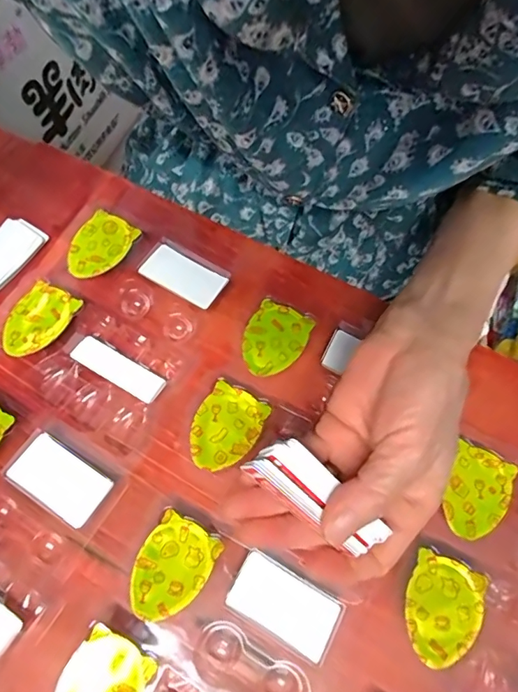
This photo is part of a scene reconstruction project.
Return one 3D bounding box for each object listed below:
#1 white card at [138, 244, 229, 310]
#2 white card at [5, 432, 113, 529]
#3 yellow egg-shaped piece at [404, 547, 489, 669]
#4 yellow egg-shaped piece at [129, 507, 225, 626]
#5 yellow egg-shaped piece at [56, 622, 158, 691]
[{"bbox_3d":[-0.052,-0.048,0.319,0.057,0.004,0.027,30,73,13],"label":"white card"},{"bbox_3d":[-0.116,0.077,0.270,0.055,0.004,0.031,32,68,11],"label":"white card"},{"bbox_3d":[0.096,0.138,0.244,0.037,0.004,0.051,23,67,11],"label":"yellow egg-shaped piece"},{"bbox_3d":[-0.048,0.120,0.251,0.038,0.004,0.051,27,67,12],"label":"yellow egg-shaped piece"},{"bbox_3d":[-0.081,0.175,0.238,0.039,0.016,0.051,27,70,16],"label":"yellow egg-shaped piece"}]

